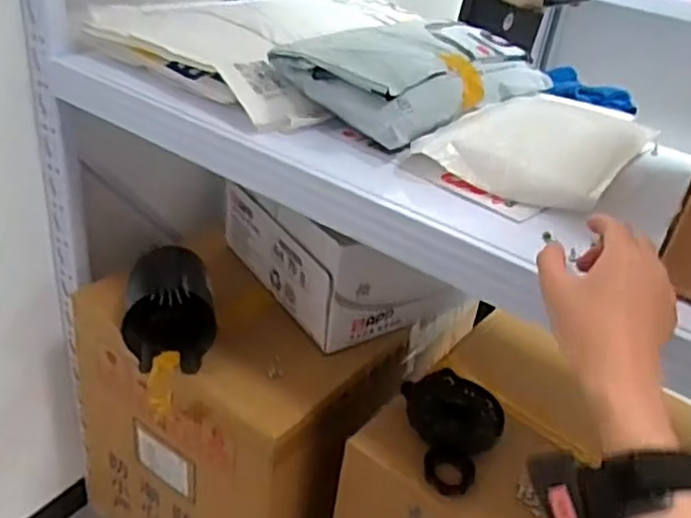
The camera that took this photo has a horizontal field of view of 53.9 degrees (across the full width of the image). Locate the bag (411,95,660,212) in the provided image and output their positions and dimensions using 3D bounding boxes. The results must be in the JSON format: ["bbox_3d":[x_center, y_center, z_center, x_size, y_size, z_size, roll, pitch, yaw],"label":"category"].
[{"bbox_3d":[0.217,-0.127,0.741,0.180,0.035,0.250,26,36,27],"label":"bag"}]

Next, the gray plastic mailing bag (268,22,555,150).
[{"bbox_3d":[0.099,-0.241,0.844,0.178,0.067,0.364,27,37,28],"label":"gray plastic mailing bag"}]

